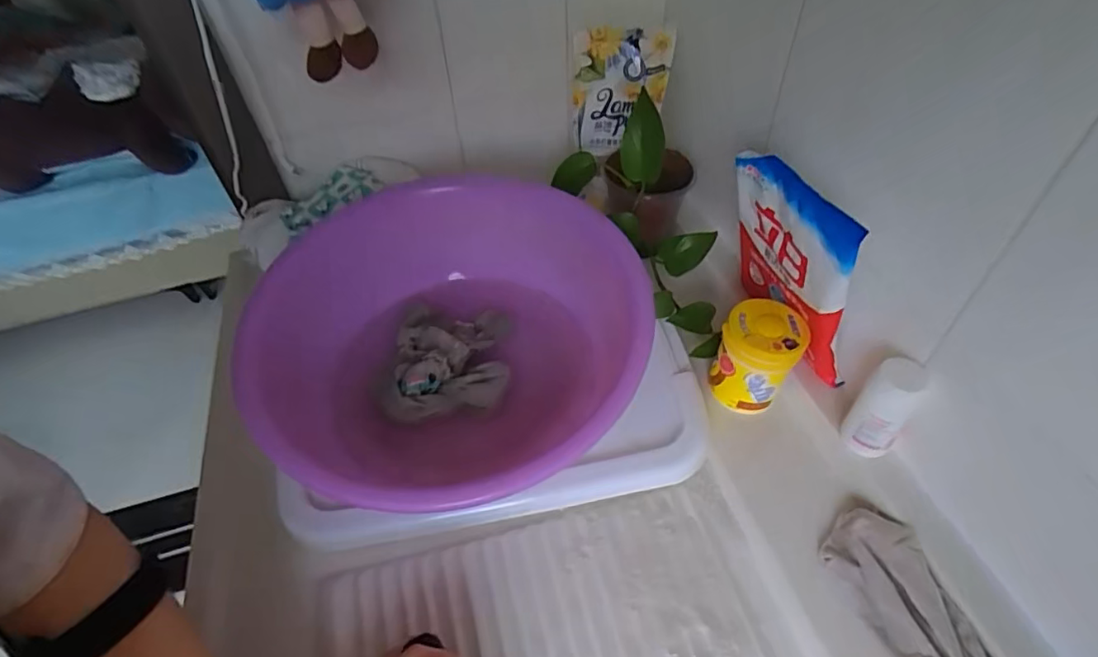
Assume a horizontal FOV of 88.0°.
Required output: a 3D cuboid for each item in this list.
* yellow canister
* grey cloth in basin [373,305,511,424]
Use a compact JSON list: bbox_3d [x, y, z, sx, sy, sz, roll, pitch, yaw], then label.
[{"bbox_3d":[0.204,0.026,0.558,0.071,0.089,0.077,22,54,21],"label":"yellow canister"},{"bbox_3d":[-0.103,0.026,0.564,0.121,0.041,0.140,1,49,4],"label":"grey cloth in basin"}]

